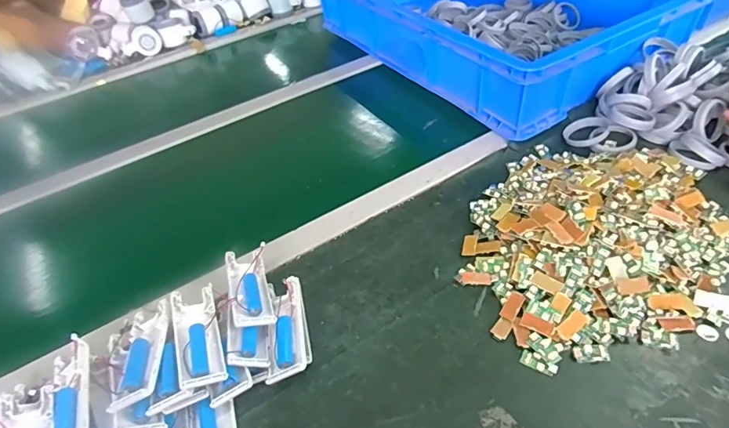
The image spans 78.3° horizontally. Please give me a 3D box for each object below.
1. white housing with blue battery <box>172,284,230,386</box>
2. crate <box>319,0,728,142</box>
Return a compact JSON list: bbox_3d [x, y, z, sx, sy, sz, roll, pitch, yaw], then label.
[{"bbox_3d":[-0.157,0.114,0.420,0.039,0.020,0.100,-20,46,-13],"label":"white housing with blue battery"},{"bbox_3d":[0.222,-0.386,0.851,0.408,0.119,0.605,-28,48,-20],"label":"crate"}]

